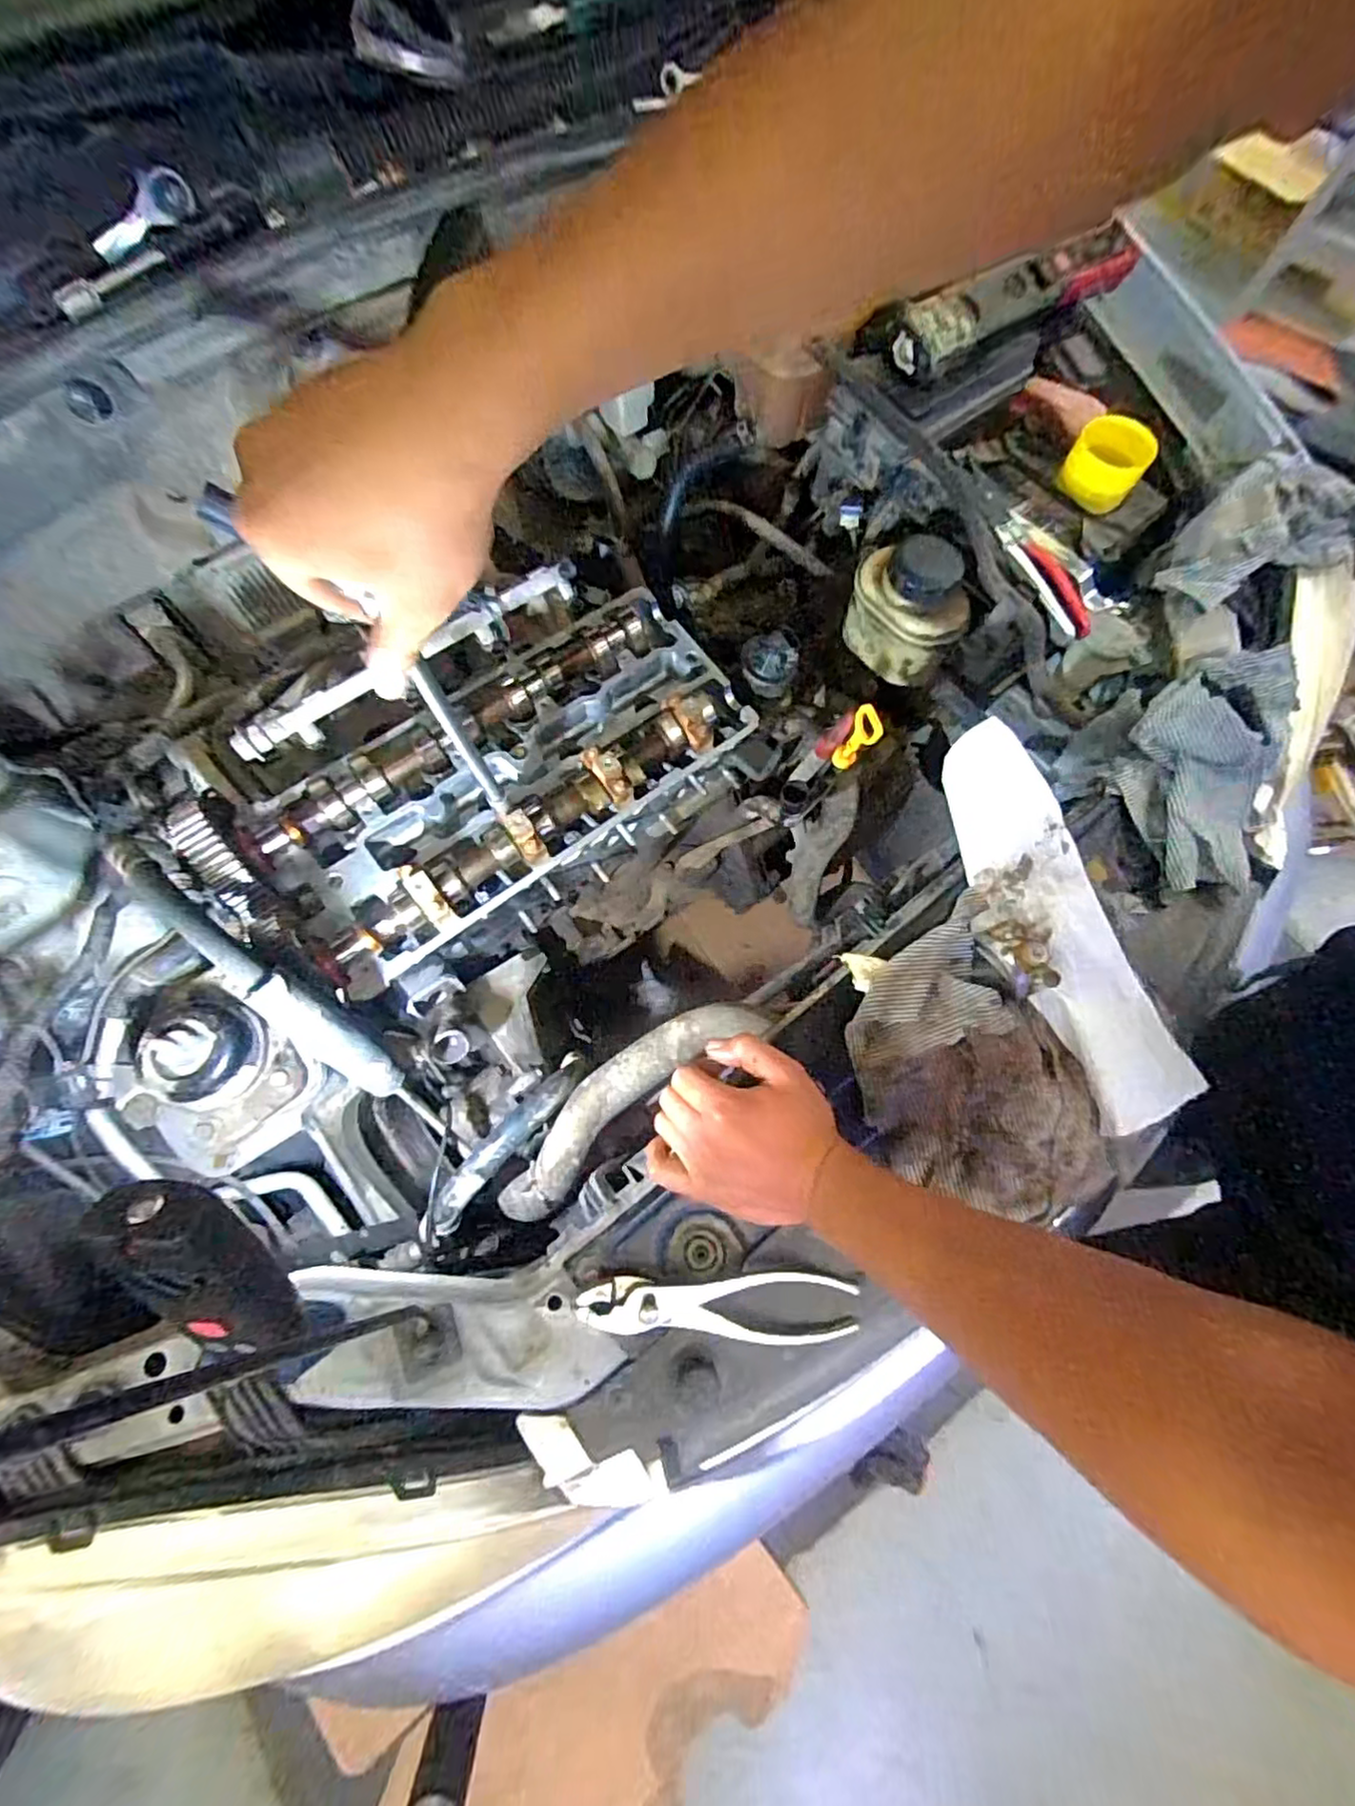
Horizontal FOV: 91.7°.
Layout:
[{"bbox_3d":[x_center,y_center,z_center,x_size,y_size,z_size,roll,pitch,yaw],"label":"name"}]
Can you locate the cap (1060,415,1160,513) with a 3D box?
[{"bbox_3d":[0.424,-0.435,0.650,0.071,0.053,0.072,41,74,11],"label":"cap"}]

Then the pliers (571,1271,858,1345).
[{"bbox_3d":[0.031,0.274,0.445,0.192,0.008,0.043,7,73,-11],"label":"pliers"}]

